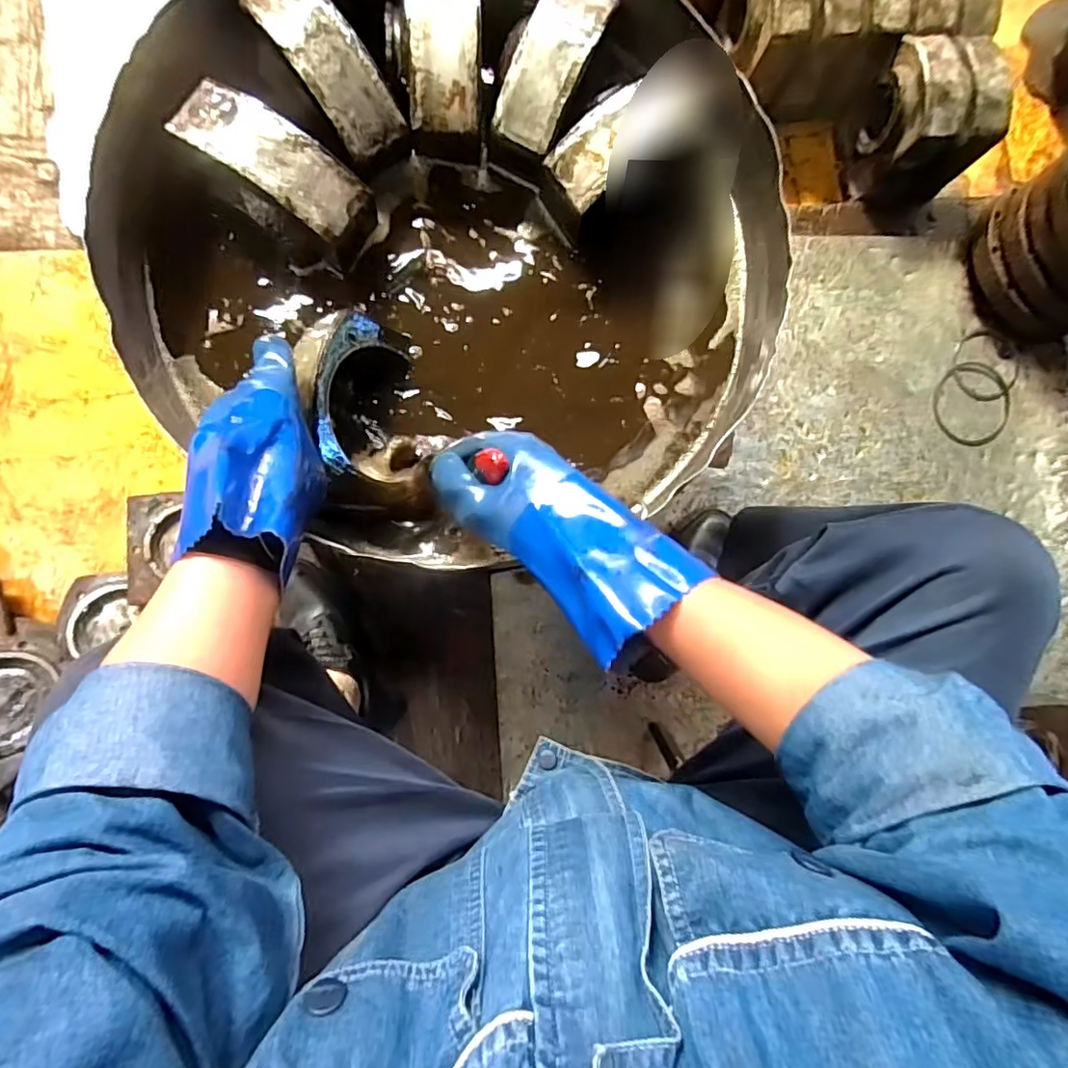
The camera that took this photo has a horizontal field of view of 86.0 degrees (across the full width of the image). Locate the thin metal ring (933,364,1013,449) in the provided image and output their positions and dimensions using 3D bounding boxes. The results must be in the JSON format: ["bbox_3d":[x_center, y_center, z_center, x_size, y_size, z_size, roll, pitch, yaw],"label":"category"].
[{"bbox_3d":[0.767,-0.228,1.004,0.139,0.009,0.145,0,85,5],"label":"thin metal ring"}]

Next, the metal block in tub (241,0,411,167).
[{"bbox_3d":[-0.182,-0.413,0.504,0.062,0.037,0.161,-39,93,-8],"label":"metal block in tub"}]

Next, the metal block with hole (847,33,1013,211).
[{"bbox_3d":[0.617,-0.654,0.911,0.158,0.154,0.185,-3,88,-8],"label":"metal block with hole"}]

